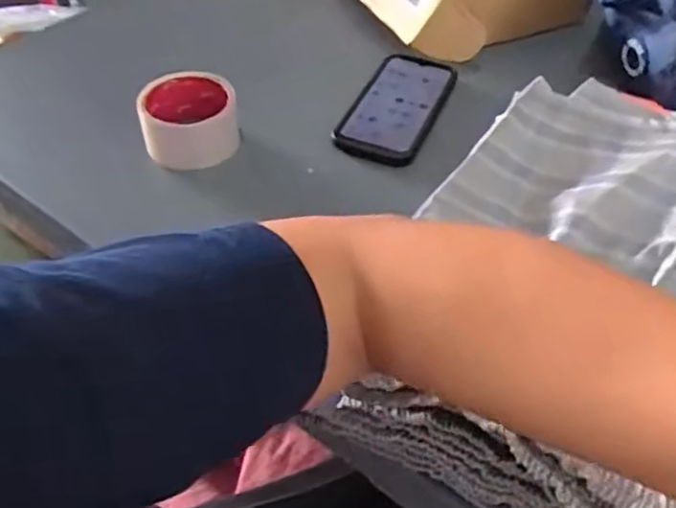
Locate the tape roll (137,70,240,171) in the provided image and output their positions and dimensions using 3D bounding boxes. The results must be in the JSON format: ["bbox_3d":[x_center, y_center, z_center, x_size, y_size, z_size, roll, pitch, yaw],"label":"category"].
[{"bbox_3d":[-0.137,-0.124,0.625,0.083,0.067,0.083,-7,47,-7],"label":"tape roll"}]

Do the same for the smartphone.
[{"bbox_3d":[0.059,-0.149,0.673,0.087,0.018,0.160,20,49,17],"label":"smartphone"}]

